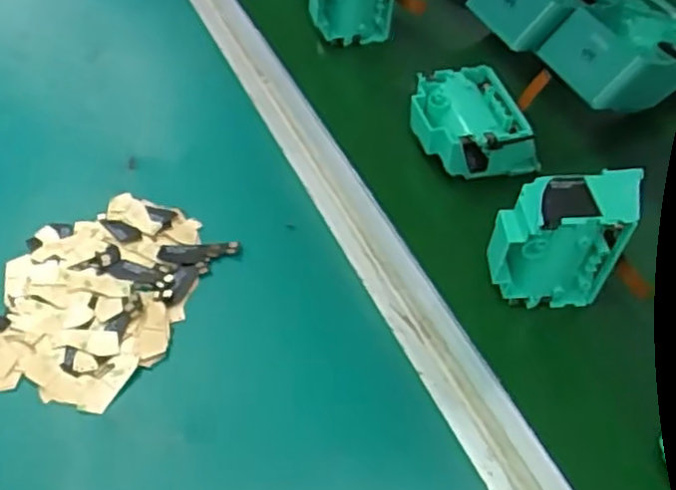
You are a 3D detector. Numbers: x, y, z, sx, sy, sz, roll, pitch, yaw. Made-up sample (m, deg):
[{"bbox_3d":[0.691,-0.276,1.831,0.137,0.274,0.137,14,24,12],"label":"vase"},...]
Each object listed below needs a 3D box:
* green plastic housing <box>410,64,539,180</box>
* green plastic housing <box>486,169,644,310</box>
[{"bbox_3d":[0.088,-0.080,0.479,0.069,0.038,0.083,-13,50,-13],"label":"green plastic housing"},{"bbox_3d":[0.123,-0.003,0.392,0.078,0.073,0.040,1,48,-2],"label":"green plastic housing"}]

